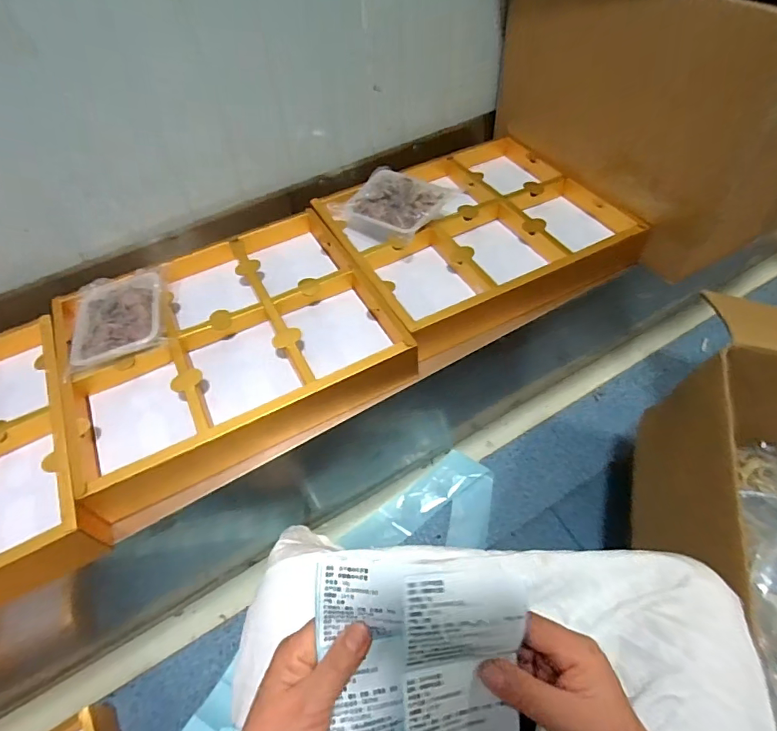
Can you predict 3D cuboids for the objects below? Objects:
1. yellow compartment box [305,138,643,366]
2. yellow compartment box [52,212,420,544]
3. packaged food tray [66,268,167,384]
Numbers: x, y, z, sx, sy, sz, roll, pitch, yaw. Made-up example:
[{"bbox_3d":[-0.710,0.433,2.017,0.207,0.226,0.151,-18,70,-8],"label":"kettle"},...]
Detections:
[{"bbox_3d":[0.142,-0.251,0.859,0.455,0.065,0.398,-25,56,-14],"label":"yellow compartment box"},{"bbox_3d":[-0.250,-0.027,0.739,0.473,0.102,0.377,-27,56,-15],"label":"yellow compartment box"},{"bbox_3d":[-0.407,-0.080,0.708,0.138,0.031,0.185,-16,54,-8],"label":"packaged food tray"}]

